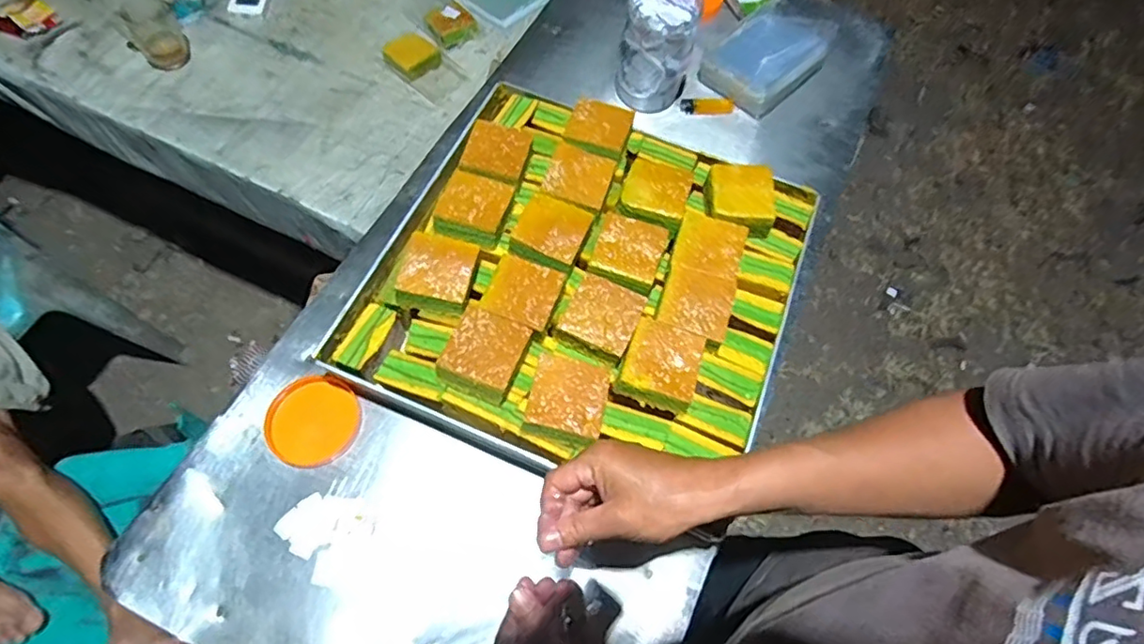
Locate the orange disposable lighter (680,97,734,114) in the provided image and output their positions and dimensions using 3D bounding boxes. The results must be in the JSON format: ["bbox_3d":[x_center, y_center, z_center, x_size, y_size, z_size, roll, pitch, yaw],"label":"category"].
[{"bbox_3d":[0.203,-0.328,0.879,0.080,0.017,0.026,-5,63,-5],"label":"orange disposable lighter"}]

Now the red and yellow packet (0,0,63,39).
[{"bbox_3d":[-0.945,-0.526,0.993,0.112,0.019,0.079,23,64,9],"label":"red and yellow packet"}]

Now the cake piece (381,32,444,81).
[{"bbox_3d":[-0.278,-0.468,1.023,0.084,0.031,0.080,-37,70,-19],"label":"cake piece"}]

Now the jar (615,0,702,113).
[{"bbox_3d":[0.120,-0.387,0.823,0.091,0.150,0.093,1,65,-2],"label":"jar"}]

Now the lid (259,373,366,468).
[{"bbox_3d":[-0.283,0.108,0.637,0.100,0.007,0.096,1,65,-2],"label":"lid"}]

